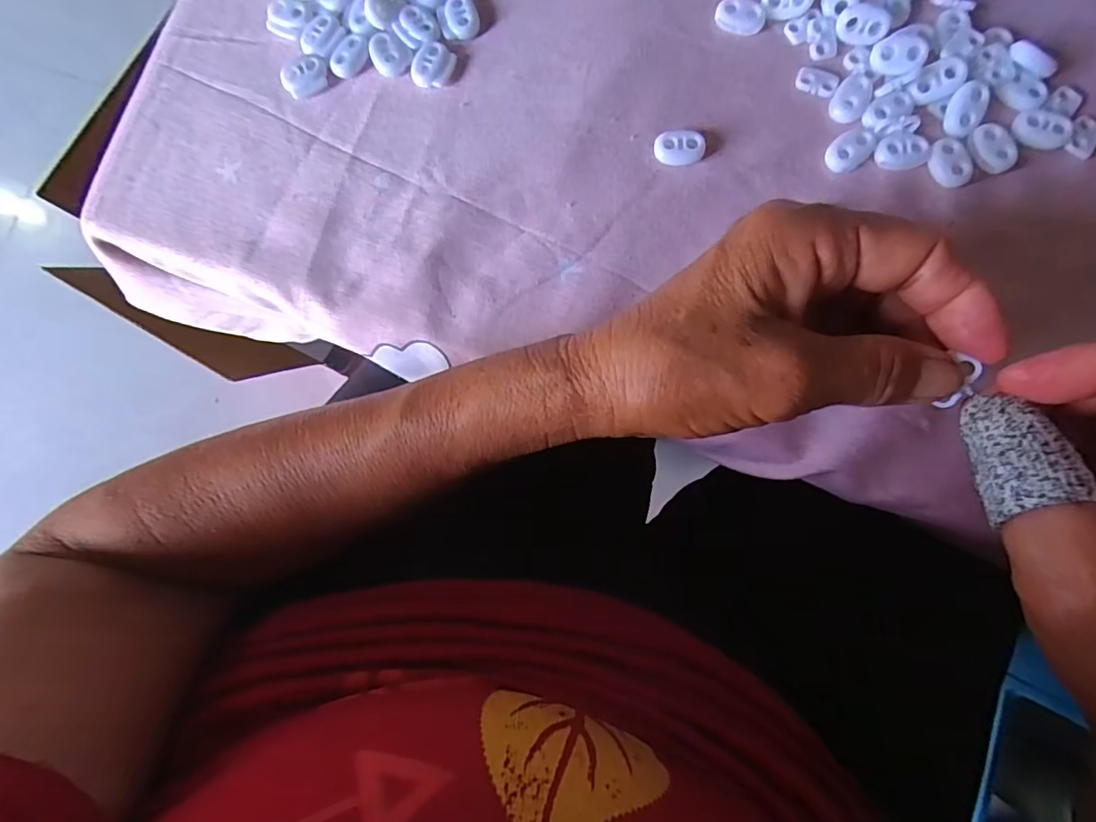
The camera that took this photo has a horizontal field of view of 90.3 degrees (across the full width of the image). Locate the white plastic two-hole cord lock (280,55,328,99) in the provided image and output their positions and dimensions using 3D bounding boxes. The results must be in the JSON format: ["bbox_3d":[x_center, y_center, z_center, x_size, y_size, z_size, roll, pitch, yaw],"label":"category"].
[{"bbox_3d":[-0.118,-0.162,0.265,0.022,0.005,0.018,-14,82,2],"label":"white plastic two-hole cord lock"}]

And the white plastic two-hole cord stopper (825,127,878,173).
[{"bbox_3d":[0.134,-0.116,0.241,0.022,0.005,0.015,-39,82,-1],"label":"white plastic two-hole cord stopper"}]

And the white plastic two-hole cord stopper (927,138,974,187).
[{"bbox_3d":[0.175,-0.108,0.237,0.015,0.005,0.021,-13,82,3],"label":"white plastic two-hole cord stopper"}]

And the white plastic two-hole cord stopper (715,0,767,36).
[{"bbox_3d":[0.090,-0.184,0.254,0.023,0.005,0.015,18,84,6],"label":"white plastic two-hole cord stopper"}]

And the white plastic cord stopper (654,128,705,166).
[{"bbox_3d":[0.059,-0.119,0.246,0.022,0.006,0.015,-7,82,3],"label":"white plastic cord stopper"}]

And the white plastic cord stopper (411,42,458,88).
[{"bbox_3d":[-0.055,-0.165,0.261,0.017,0.005,0.021,31,86,8],"label":"white plastic cord stopper"}]

